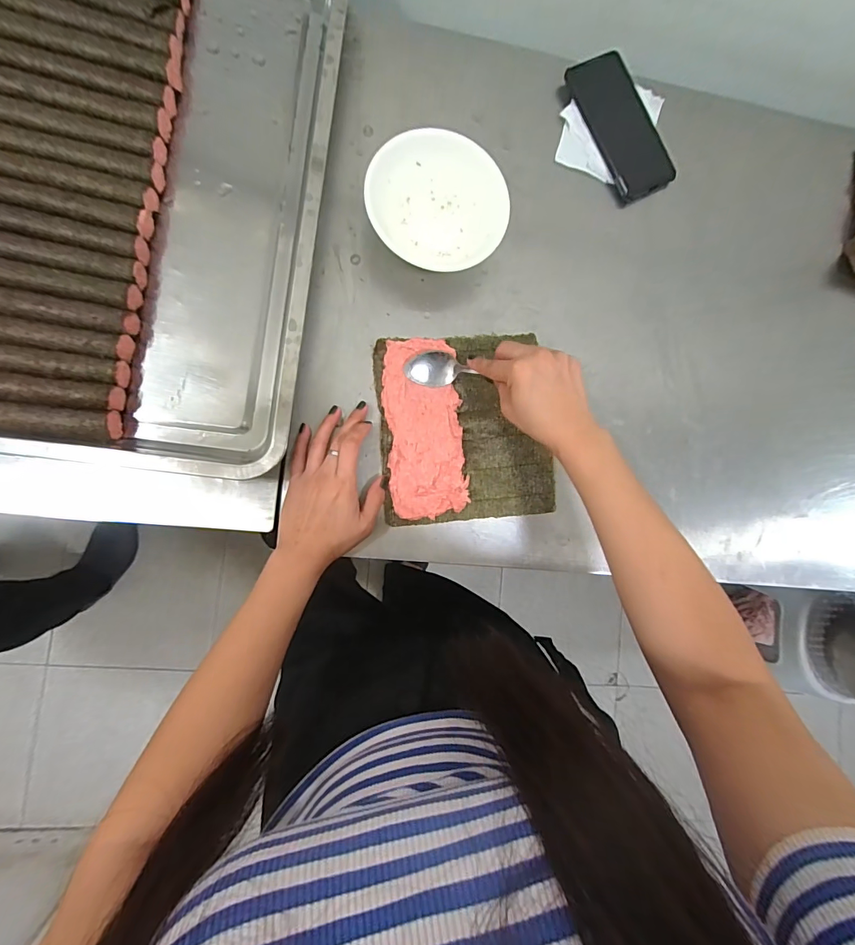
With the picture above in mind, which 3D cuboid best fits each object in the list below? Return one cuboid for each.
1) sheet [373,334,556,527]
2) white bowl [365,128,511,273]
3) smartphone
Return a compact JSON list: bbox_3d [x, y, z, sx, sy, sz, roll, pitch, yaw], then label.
[{"bbox_3d":[0.042,-0.049,0.459,0.182,0.014,0.197,-4,87,-9],"label":"sheet"},{"bbox_3d":[0.010,-0.287,0.456,0.142,0.039,0.132,0,87,-8],"label":"white bowl"},{"bbox_3d":[0.236,-0.414,0.509,0.080,0.015,0.164,-30,91,-9],"label":"smartphone"}]

